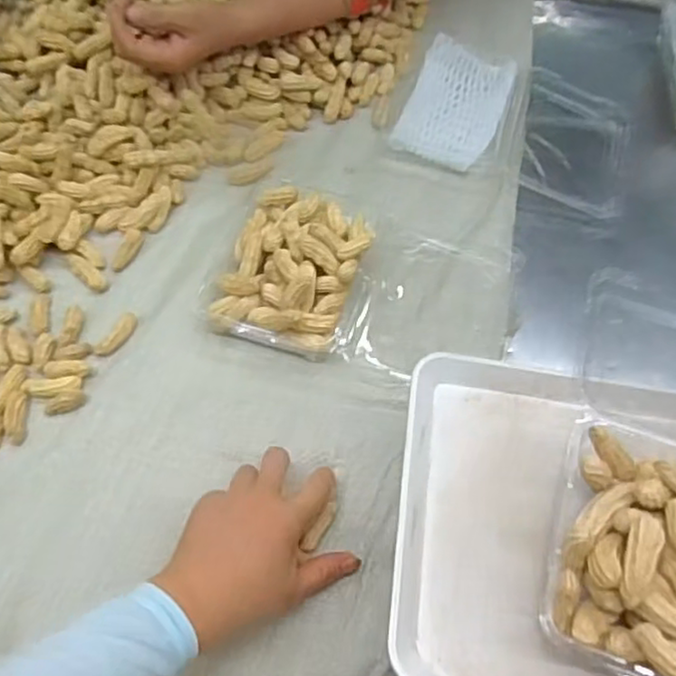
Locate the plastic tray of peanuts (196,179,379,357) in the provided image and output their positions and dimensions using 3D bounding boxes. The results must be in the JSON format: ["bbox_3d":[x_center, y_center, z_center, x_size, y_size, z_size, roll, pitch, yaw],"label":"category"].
[{"bbox_3d":[-0.039,-0.061,0.582,0.124,0.048,0.155,20,61,7],"label":"plastic tray of peanuts"}]

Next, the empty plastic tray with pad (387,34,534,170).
[{"bbox_3d":[0.133,-0.245,0.700,0.125,0.034,0.159,20,61,7],"label":"empty plastic tray with pad"}]

